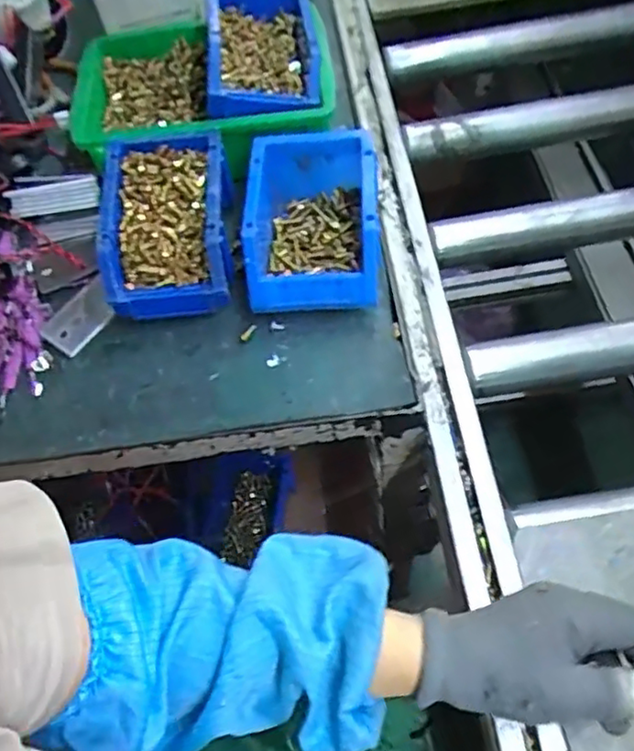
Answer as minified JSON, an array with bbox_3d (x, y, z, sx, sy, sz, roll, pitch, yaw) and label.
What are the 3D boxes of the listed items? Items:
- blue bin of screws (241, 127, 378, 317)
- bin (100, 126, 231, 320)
[{"bbox_3d":[-0.002,-0.131,0.558,0.111,0.078,0.158,-1,60,6],"label":"blue bin of screws"},{"bbox_3d":[-0.130,-0.133,0.573,0.103,0.081,0.168,-7,60,2],"label":"bin"}]

